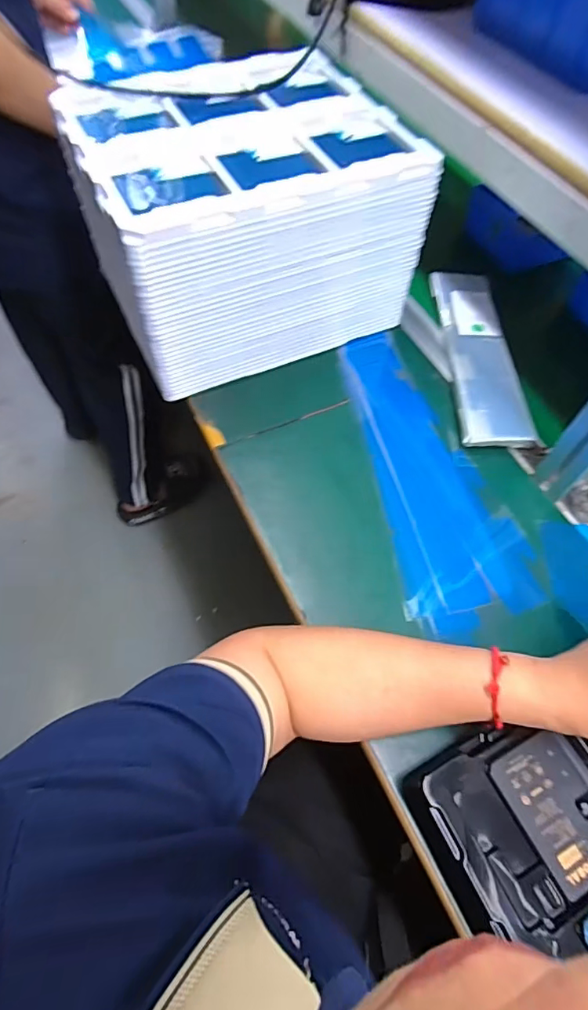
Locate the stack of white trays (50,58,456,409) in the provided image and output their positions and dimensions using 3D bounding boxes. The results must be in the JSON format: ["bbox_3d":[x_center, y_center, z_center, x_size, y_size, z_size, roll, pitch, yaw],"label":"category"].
[{"bbox_3d":[-0.059,-0.331,0.569,0.320,0.197,0.269,-23,65,-16],"label":"stack of white trays"}]

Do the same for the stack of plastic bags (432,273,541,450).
[{"bbox_3d":[0.226,-0.188,0.604,0.078,0.030,0.280,1,61,-4],"label":"stack of plastic bags"}]

